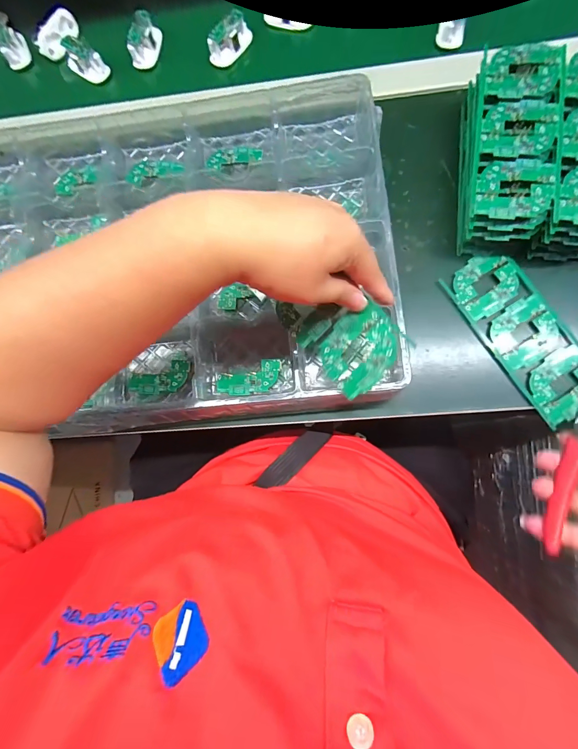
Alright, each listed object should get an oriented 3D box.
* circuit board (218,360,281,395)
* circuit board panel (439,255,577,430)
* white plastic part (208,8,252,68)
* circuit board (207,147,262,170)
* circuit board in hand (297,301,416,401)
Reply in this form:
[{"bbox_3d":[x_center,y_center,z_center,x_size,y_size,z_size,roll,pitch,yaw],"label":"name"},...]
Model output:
[{"bbox_3d":[-0.038,0.005,0.315,0.063,0.004,0.028,-11,80,3],"label":"circuit board"},{"bbox_3d":[0.223,-0.039,0.311,0.068,0.008,0.166,-32,80,0],"label":"circuit board panel"},{"bbox_3d":[-0.069,-0.392,0.389,0.020,0.031,0.056,38,86,10],"label":"white plastic part"},{"bbox_3d":[-0.058,-0.231,0.351,0.058,0.006,0.023,-3,81,5],"label":"circuit board"},{"bbox_3d":[0.052,-0.025,0.263,0.063,0.005,0.068,-44,76,18],"label":"circuit board in hand"}]

